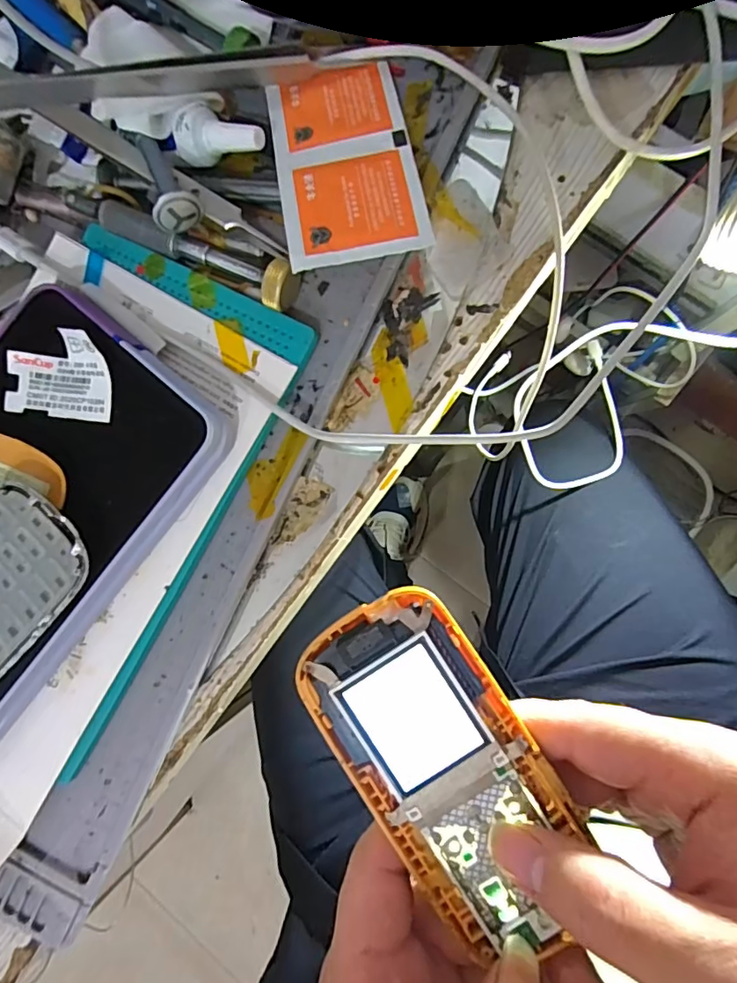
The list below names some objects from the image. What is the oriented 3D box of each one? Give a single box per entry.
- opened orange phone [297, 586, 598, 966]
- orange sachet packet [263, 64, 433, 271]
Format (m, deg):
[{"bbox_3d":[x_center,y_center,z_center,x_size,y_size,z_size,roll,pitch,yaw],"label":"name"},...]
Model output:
[{"bbox_3d":[0.024,0.086,0.159,0.052,0.011,0.111,-32,85,4],"label":"opened orange phone"},{"bbox_3d":[-0.009,-0.124,0.193,0.049,0.004,0.091,-11,71,2],"label":"orange sachet packet"}]

